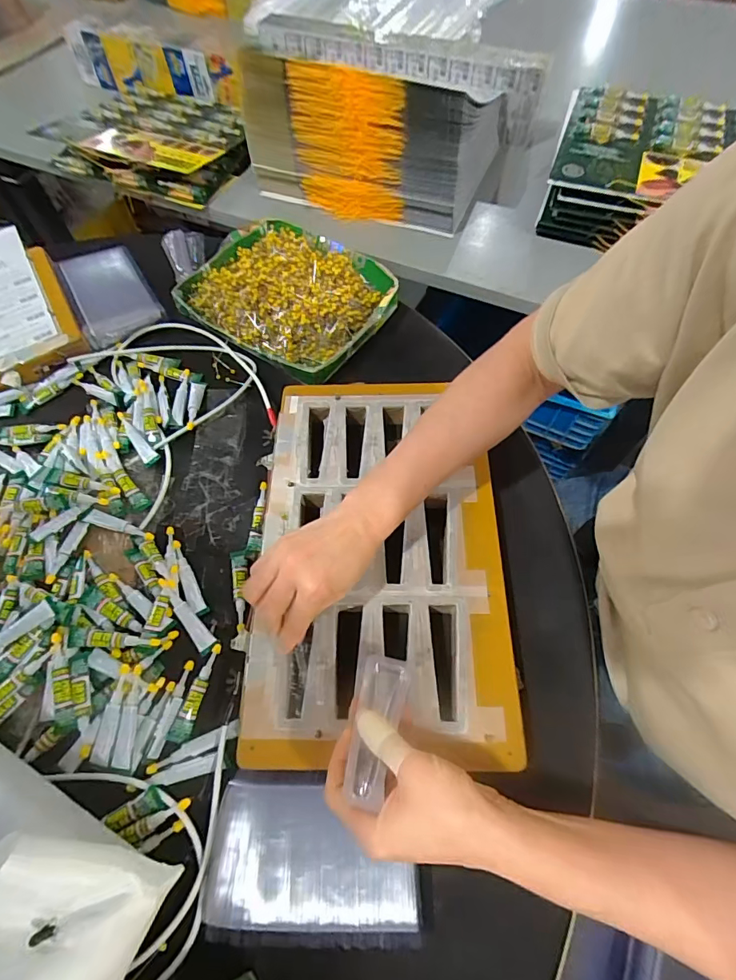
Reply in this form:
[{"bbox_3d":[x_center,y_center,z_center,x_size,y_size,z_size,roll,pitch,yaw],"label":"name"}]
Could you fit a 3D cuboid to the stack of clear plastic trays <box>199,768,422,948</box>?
[{"bbox_3d":[-0.042,0.273,0.348,0.155,0.029,0.102,0,62,2],"label":"stack of clear plastic trays"}]

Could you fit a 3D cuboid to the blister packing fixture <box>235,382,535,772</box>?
[{"bbox_3d":[0.011,0.051,0.450,0.225,0.042,0.379,1,63,-1],"label":"blister packing fixture"}]

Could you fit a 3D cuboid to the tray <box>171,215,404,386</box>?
[{"bbox_3d":[-0.107,-0.269,0.626,0.273,0.048,0.212,33,68,17],"label":"tray"}]

